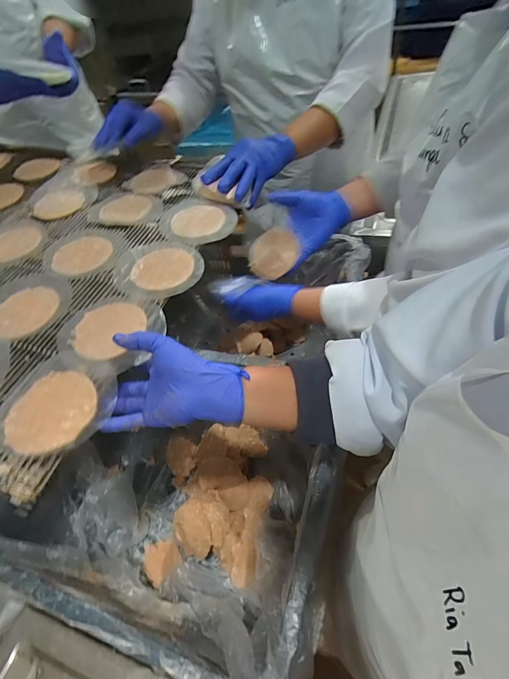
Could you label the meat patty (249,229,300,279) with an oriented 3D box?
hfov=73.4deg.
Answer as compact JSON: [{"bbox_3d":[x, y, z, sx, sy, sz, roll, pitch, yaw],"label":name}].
[{"bbox_3d":[0.029,-0.147,0.588,0.080,0.014,0.080,12,95,15],"label":"meat patty"}]

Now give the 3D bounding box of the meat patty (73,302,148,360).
[{"bbox_3d":[-0.175,-0.013,0.408,0.076,0.006,0.084,18,56,18],"label":"meat patty"}]

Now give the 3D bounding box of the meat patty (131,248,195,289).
[{"bbox_3d":[-0.126,-0.099,0.472,0.081,0.004,0.082,-3,53,3],"label":"meat patty"}]

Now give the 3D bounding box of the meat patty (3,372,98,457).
[{"bbox_3d":[-0.205,0.072,0.345,0.082,0.010,0.086,15,56,16],"label":"meat patty"}]

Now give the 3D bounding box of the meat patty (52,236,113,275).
[{"bbox_3d":[-0.256,-0.126,0.507,0.074,0.005,0.086,36,64,28],"label":"meat patty"}]

